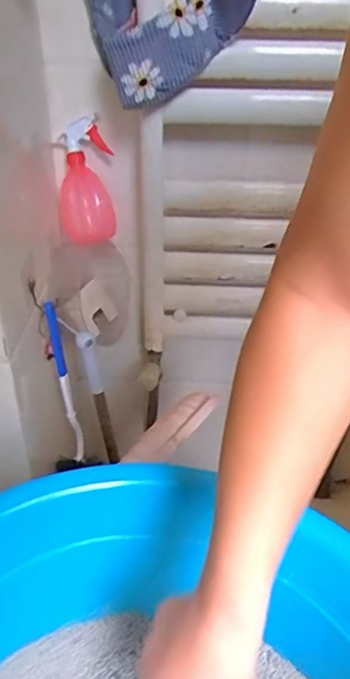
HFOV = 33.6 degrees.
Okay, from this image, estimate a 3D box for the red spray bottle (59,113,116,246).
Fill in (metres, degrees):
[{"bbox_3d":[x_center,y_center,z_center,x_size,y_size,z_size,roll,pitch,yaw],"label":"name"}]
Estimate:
[{"bbox_3d":[-0.149,-0.264,0.966,0.091,0.208,0.082,-3,10,-2],"label":"red spray bottle"}]

